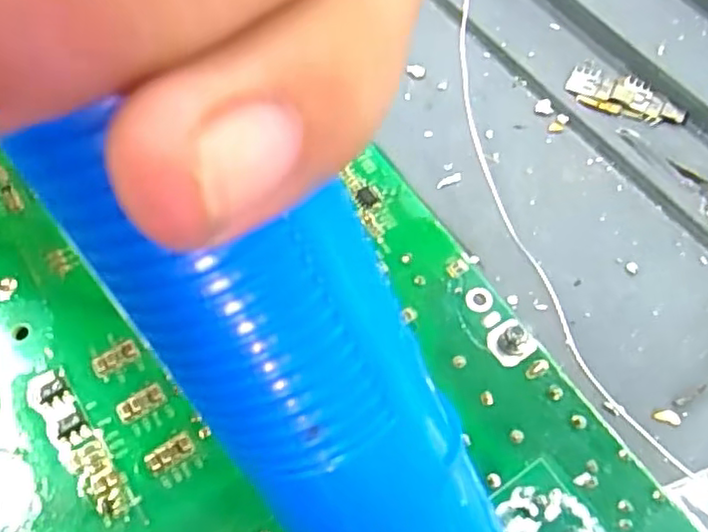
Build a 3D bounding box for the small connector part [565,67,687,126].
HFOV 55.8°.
[{"bbox_3d":[0.095,-0.060,0.233,0.040,0.004,0.017,21,64,11],"label":"small connector part"}]

